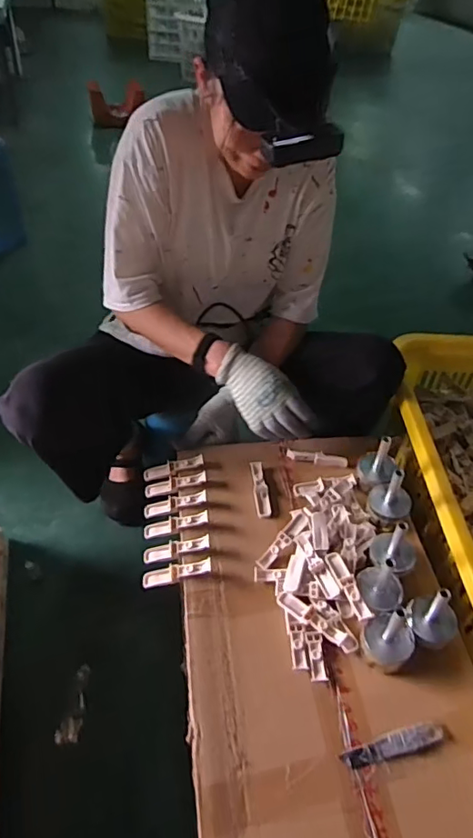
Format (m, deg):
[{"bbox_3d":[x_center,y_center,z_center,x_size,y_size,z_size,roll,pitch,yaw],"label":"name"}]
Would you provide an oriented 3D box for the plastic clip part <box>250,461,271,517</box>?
[{"bbox_3d":[0.038,0.111,0.859,0.023,0.015,0.099,-2,45,-8],"label":"plastic clip part"}]

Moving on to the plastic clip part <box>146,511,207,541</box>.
[{"bbox_3d":[-0.092,0.160,0.810,0.102,0.014,0.026,-17,43,13],"label":"plastic clip part"}]

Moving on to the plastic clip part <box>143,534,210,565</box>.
[{"bbox_3d":[-0.087,0.189,0.781,0.102,0.012,0.028,-17,44,11],"label":"plastic clip part"}]

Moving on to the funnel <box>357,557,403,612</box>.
[{"bbox_3d":[0.193,0.203,0.697,0.060,0.062,0.061,19,46,13],"label":"funnel"}]

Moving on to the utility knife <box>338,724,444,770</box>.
[{"bbox_3d":[0.182,0.377,0.621,0.122,0.008,0.024,-8,46,-14],"label":"utility knife"}]

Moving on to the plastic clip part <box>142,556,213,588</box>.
[{"bbox_3d":[-0.083,0.218,0.756,0.100,0.019,0.029,-16,45,8],"label":"plastic clip part"}]

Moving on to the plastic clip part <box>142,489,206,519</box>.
[{"bbox_3d":[-0.095,0.133,0.837,0.102,0.012,0.028,-17,43,15],"label":"plastic clip part"}]

